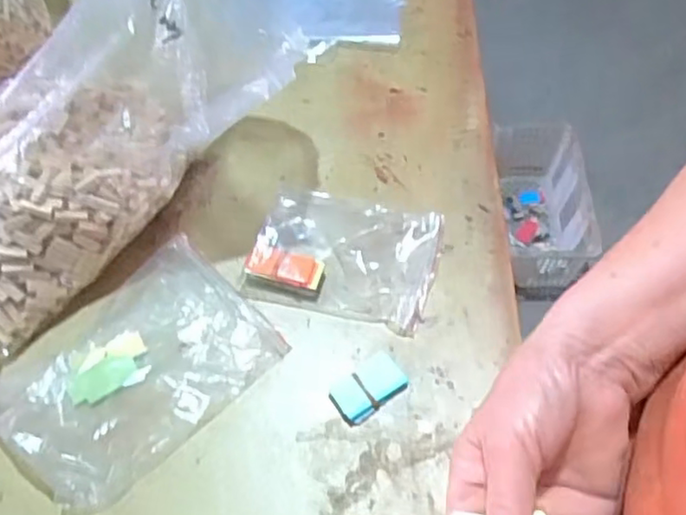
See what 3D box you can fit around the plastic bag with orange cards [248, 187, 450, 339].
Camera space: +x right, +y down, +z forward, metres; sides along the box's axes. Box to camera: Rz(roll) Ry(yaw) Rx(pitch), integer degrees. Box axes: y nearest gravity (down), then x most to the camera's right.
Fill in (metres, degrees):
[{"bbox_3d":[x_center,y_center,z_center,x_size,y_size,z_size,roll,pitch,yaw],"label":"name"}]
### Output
[{"bbox_3d":[0.001,-0.004,0.619,0.167,0.023,0.119,12,60,9],"label":"plastic bag with orange cards"}]

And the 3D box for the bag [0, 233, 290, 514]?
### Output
[{"bbox_3d":[-0.183,0.091,0.568,0.221,0.037,0.158,-39,66,-19],"label":"bag"}]

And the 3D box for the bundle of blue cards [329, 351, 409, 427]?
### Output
[{"bbox_3d":[0.022,0.110,0.558,0.063,0.006,0.037,-34,64,-17],"label":"bundle of blue cards"}]

